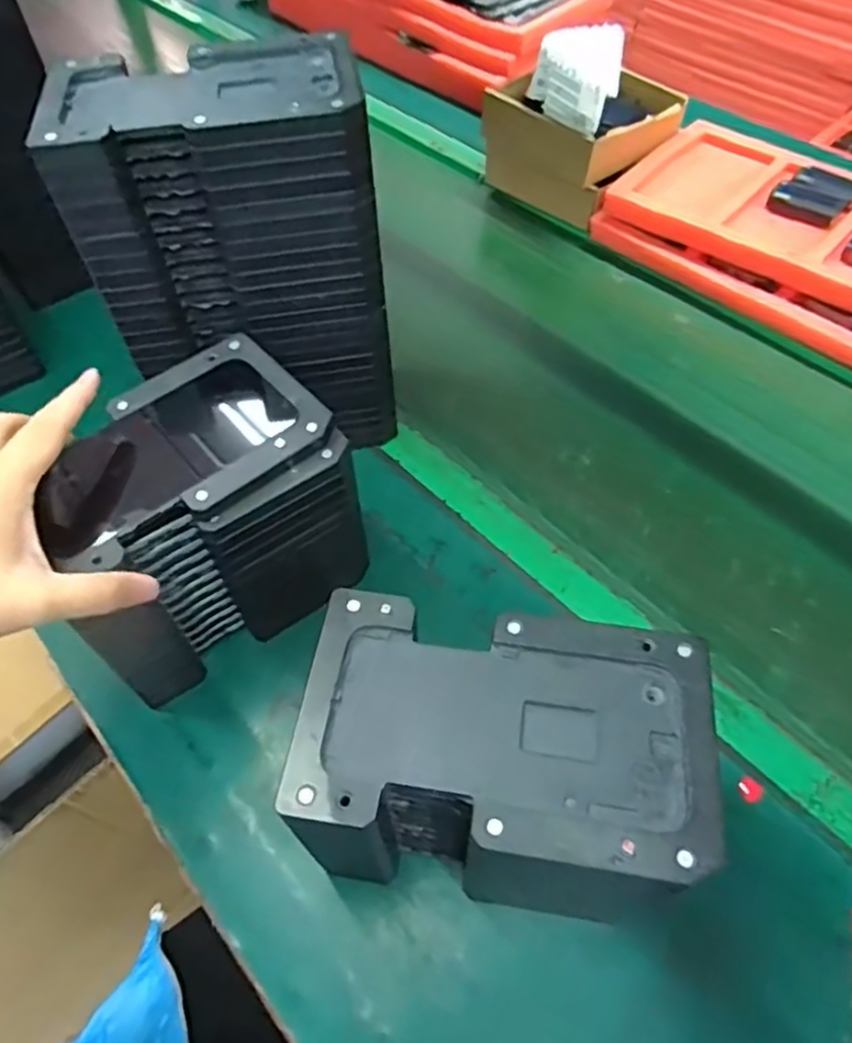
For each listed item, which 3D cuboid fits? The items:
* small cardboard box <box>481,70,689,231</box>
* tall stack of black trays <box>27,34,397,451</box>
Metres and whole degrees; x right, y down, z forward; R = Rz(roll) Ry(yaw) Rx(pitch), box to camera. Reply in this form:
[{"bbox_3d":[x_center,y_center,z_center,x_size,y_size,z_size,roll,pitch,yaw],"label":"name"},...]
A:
[{"bbox_3d":[0.183,-0.455,0.803,0.176,0.089,0.188,38,64,24],"label":"small cardboard box"},{"bbox_3d":[-0.127,-0.179,0.516,0.192,0.271,0.116,-5,55,-1],"label":"tall stack of black trays"}]

